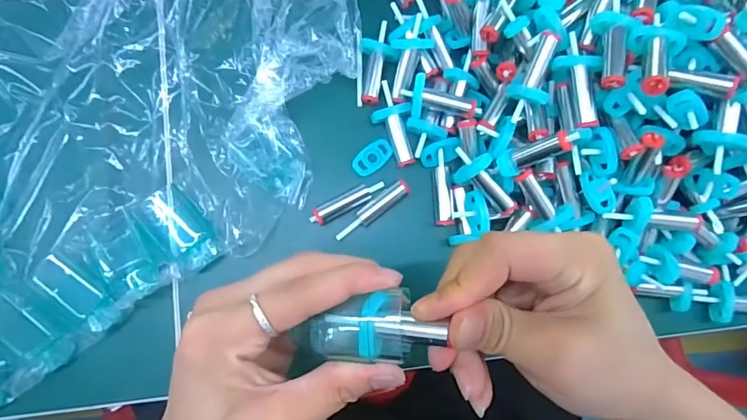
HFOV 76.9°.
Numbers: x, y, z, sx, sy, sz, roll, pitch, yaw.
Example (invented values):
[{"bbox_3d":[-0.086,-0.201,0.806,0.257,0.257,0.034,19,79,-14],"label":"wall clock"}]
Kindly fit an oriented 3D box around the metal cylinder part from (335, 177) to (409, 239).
[{"bbox_3d":[-0.001,0.001,0.346,0.063,0.013,0.012,-37,87,-8],"label":"metal cylinder part"}]

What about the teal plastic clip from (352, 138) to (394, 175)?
[{"bbox_3d":[-0.001,-0.040,0.351,0.033,0.004,0.019,-40,88,-8],"label":"teal plastic clip"}]

